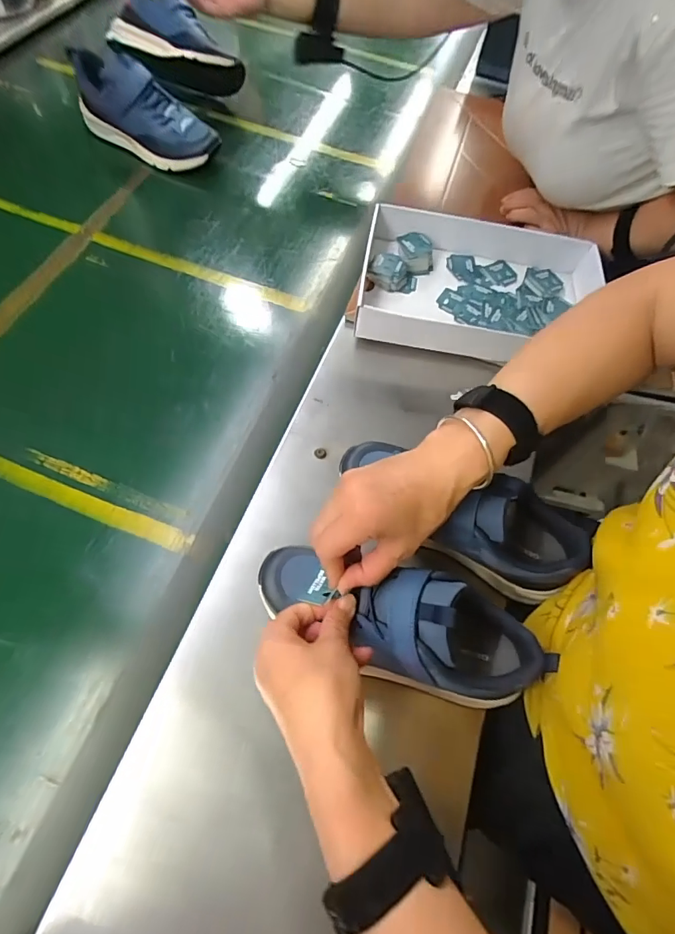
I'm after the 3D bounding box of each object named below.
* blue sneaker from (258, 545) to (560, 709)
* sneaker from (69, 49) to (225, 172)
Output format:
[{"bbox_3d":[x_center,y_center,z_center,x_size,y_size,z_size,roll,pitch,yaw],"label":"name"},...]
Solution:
[{"bbox_3d":[0.042,0.111,0.351,0.224,0.094,0.077,15,63,13],"label":"blue sneaker"},{"bbox_3d":[-0.302,-0.549,0.718,0.219,0.143,0.079,32,64,12],"label":"sneaker"}]

